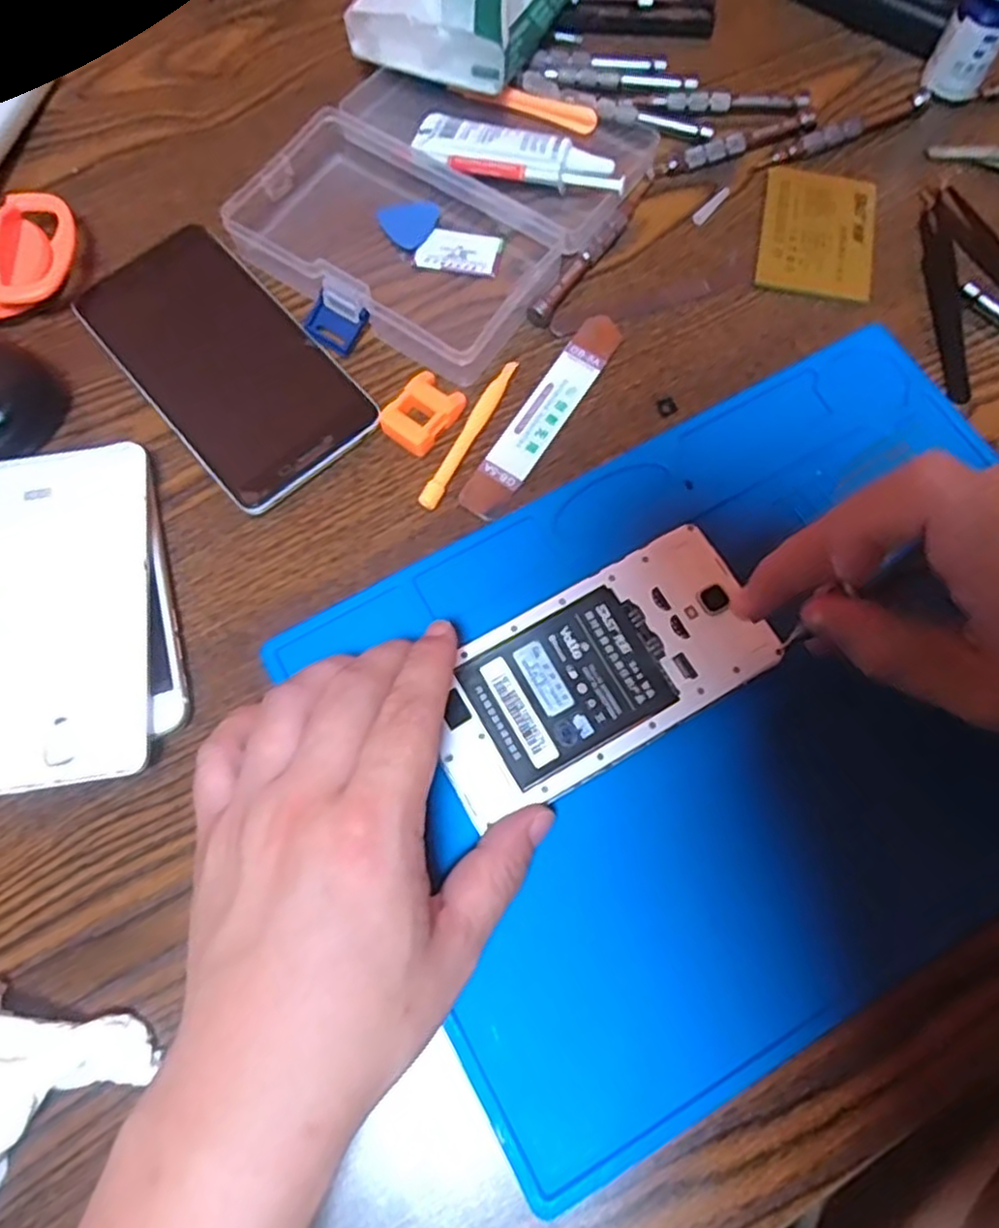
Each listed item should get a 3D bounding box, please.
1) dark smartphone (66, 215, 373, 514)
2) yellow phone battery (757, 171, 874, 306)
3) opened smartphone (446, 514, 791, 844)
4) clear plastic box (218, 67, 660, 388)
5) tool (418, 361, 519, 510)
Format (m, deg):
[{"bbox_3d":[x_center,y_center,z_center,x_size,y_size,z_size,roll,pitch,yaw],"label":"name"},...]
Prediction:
[{"bbox_3d":[-0.129,-0.118,0.348,0.076,0.009,0.150,-40,76,-11],"label":"dark smartphone"},{"bbox_3d":[0.158,-0.189,0.368,0.053,0.005,0.072,11,73,4],"label":"yellow phone battery"},{"bbox_3d":[0.038,0.022,0.297,0.138,0.006,0.068,-29,74,-9],"label":"opened smartphone"},{"bbox_3d":[-0.027,-0.213,0.369,0.150,0.021,0.179,33,75,10],"label":"clear plastic box"},{"bbox_3d":[-0.014,-0.083,0.337,0.008,0.006,0.082,26,74,8],"label":"tool"}]

